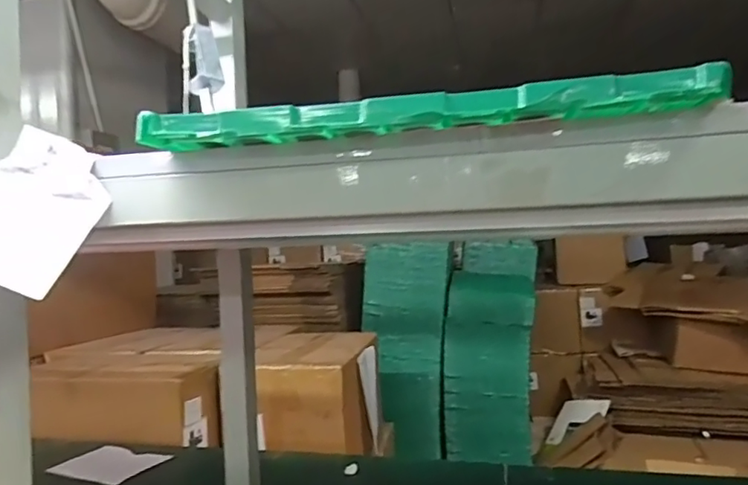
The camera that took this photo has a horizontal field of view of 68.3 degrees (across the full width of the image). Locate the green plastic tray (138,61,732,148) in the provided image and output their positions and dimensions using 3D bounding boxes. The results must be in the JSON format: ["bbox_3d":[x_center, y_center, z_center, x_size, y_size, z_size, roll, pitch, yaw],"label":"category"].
[{"bbox_3d":[0.025,-0.088,0.386,0.384,0.021,0.051,-2,-1,11],"label":"green plastic tray"}]

